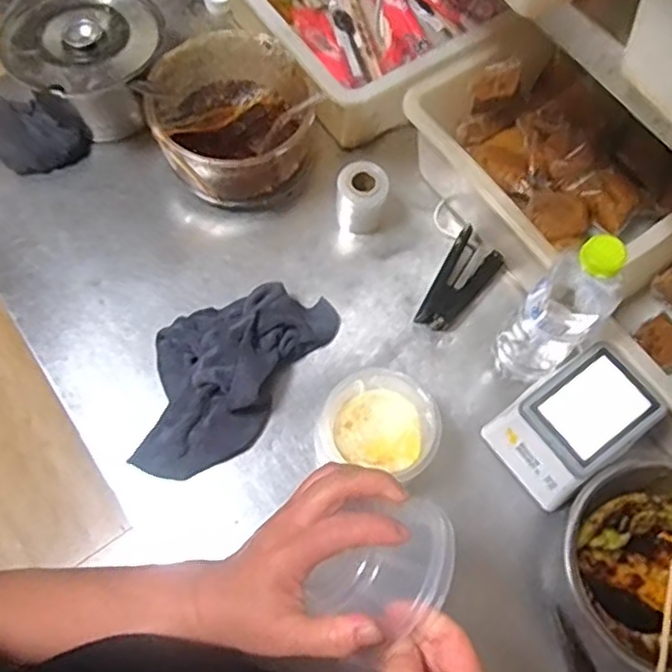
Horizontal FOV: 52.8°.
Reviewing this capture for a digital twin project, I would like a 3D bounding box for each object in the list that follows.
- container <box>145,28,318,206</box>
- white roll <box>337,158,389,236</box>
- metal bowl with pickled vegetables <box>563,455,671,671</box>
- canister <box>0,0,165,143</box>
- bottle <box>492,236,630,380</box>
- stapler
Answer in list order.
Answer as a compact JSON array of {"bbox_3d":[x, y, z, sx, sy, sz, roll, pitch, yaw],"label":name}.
[{"bbox_3d":[-0.112,-0.235,0.751,0.167,0.106,0.164,1,68,-2],"label":"container"},{"bbox_3d":[0.029,-0.149,0.744,0.055,0.072,0.050,1,68,-2],"label":"white roll"},{"bbox_3d":[0.295,0.201,0.605,0.167,0.082,0.180,1,68,-2],"label":"metal bowl with pickled vegetables"},{"bbox_3d":[-0.276,-0.312,0.776,0.167,0.107,0.163,1,68,-2],"label":"canister"},{"bbox_3d":[0.202,-0.018,0.614,0.060,0.225,0.060,1,68,-2],"label":"bottle"},{"bbox_3d":[0.130,-0.057,0.725,0.056,0.027,0.110,35,71,11],"label":"stapler"}]

